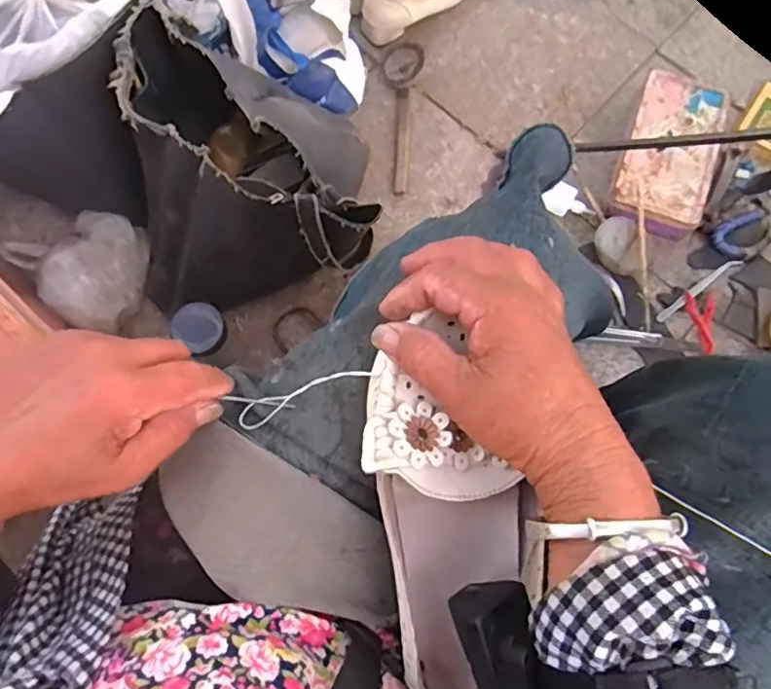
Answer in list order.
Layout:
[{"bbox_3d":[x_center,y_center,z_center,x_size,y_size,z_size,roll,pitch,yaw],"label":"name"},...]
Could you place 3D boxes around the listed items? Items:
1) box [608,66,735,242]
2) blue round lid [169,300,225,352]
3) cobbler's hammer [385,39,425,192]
[{"bbox_3d":[0.388,-0.259,0.805,0.118,0.048,0.224,20,77,4],"label":"box"},{"bbox_3d":[-0.216,-0.022,0.673,0.058,0.017,0.053,0,77,0],"label":"blue round lid"},{"bbox_3d":[0.025,-0.327,0.833,0.051,0.033,0.235,2,77,0],"label":"cobbler's hammer"}]

